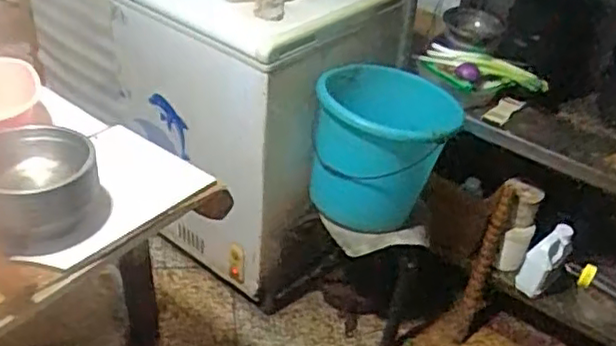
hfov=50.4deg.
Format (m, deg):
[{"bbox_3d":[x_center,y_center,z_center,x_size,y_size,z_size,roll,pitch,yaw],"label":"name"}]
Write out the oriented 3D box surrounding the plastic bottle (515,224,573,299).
[{"bbox_3d":[0.627,0.234,1.740,0.054,0.217,0.075,5,31,-38],"label":"plastic bottle"}]

